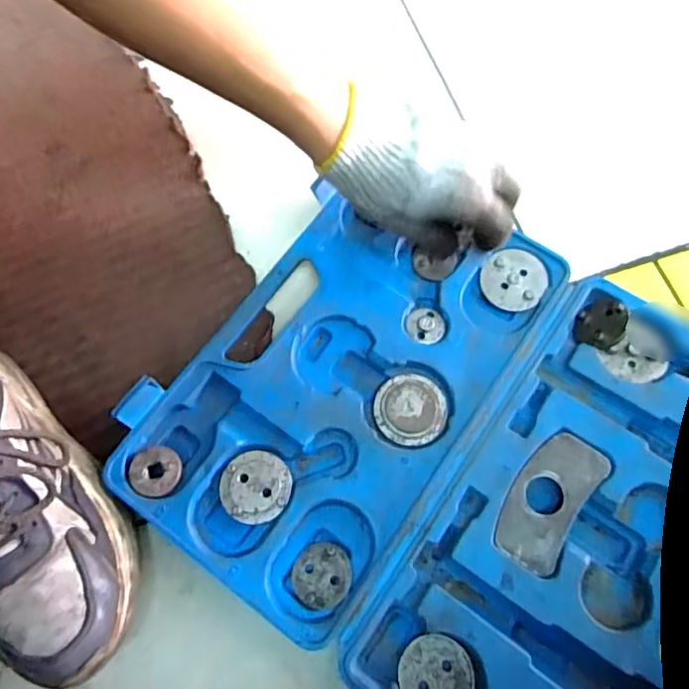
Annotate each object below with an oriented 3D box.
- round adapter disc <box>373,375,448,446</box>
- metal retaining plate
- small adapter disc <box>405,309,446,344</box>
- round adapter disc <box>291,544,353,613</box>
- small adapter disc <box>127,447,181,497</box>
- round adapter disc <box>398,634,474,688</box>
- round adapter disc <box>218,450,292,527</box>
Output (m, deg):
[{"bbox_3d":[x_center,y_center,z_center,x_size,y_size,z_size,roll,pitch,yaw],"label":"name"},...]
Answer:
[{"bbox_3d":[0.049,0.047,0.432,0.052,0.010,0.052,-1,69,2],"label":"round adapter disc"},{"bbox_3d":[0.141,0.105,0.401,0.048,0.005,0.096,33,74,14],"label":"metal retaining plate"},{"bbox_3d":[0.064,-0.015,0.460,0.030,0.006,0.030,-1,69,2],"label":"small adapter disc"},{"bbox_3d":[-0.015,0.154,0.391,0.039,0.008,0.041,-1,69,2],"label":"round adapter disc"},{"bbox_3d":[-0.136,0.091,0.421,0.036,0.006,0.035,-1,69,2],"label":"small adapter disc"},{"bbox_3d":[0.059,0.213,0.373,0.046,0.006,0.047,-1,69,2],"label":"round adapter disc"},{"bbox_3d":[-0.063,0.099,0.408,0.049,0.004,0.048,-1,69,2],"label":"round adapter disc"}]

